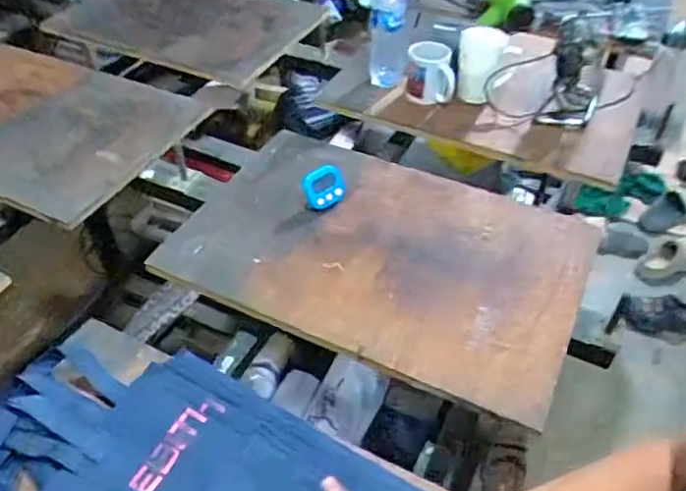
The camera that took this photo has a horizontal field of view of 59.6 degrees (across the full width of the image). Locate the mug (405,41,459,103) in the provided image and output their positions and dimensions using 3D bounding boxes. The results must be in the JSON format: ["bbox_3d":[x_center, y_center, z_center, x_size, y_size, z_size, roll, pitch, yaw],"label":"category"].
[{"bbox_3d":[0.175,-0.345,1.187,0.097,0.104,0.083,6,45,6],"label":"mug"}]

